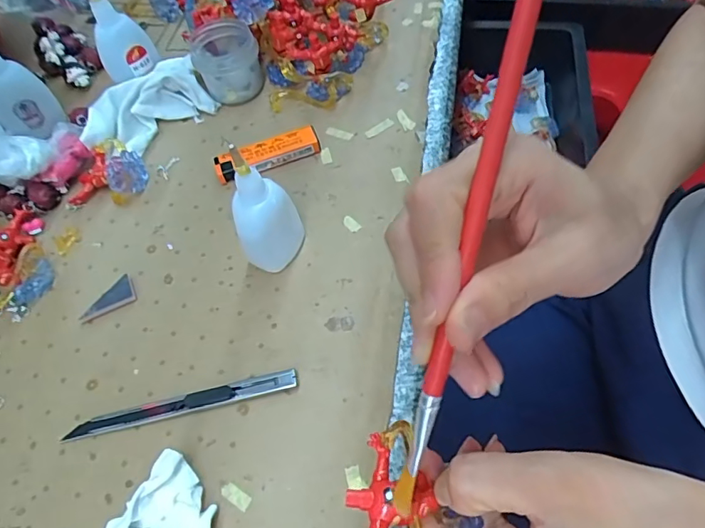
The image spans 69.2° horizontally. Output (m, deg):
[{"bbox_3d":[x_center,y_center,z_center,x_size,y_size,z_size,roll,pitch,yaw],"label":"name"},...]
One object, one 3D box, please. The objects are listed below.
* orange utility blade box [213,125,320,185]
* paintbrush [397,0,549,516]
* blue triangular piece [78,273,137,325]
[{"bbox_3d":[-0.065,-0.083,0.391,0.079,0.016,0.020,-18,59,-6],"label":"orange utility blade box"},{"bbox_3d":[0.045,-0.032,0.166,0.009,0.006,0.255,15,103,13],"label":"paintbrush"},{"bbox_3d":[-0.167,0.025,0.346,0.038,0.006,0.021,-28,60,-12],"label":"blue triangular piece"}]

